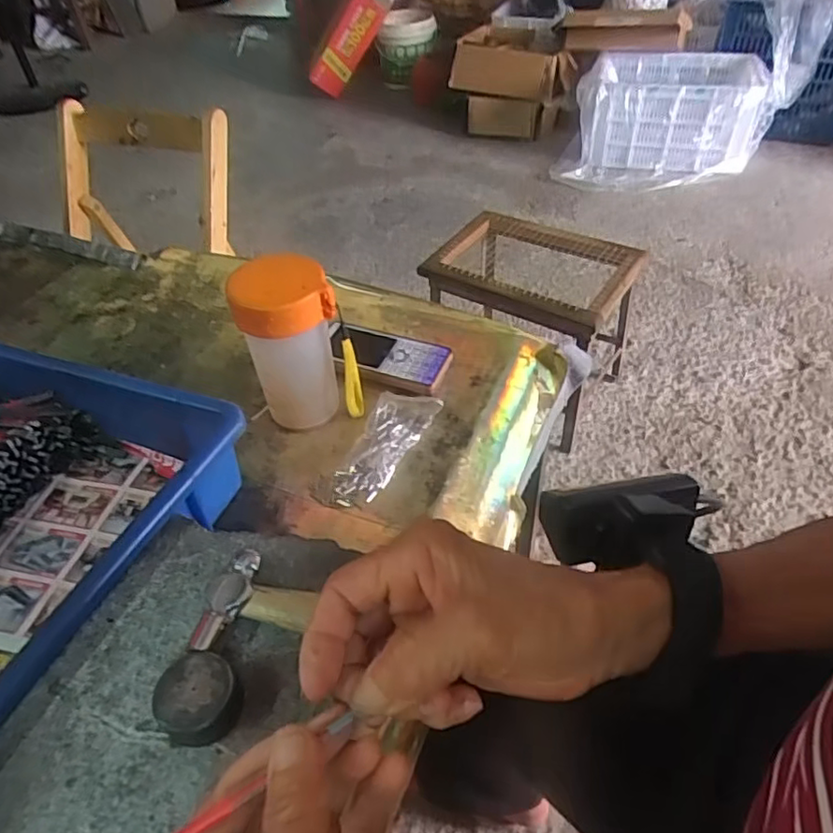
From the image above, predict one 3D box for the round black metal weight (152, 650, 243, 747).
[{"bbox_3d":[-0.105,0.136,0.297,0.035,0.022,0.036,-1,45,1],"label":"round black metal weight"}]

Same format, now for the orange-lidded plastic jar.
[{"bbox_3d":[-0.097,-0.050,0.476,0.070,0.141,0.063,-16,47,-14],"label":"orange-lidded plastic jar"}]

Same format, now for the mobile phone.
[{"bbox_3d":[-0.030,-0.055,0.559,0.121,0.017,0.051,16,47,17],"label":"mobile phone"}]

